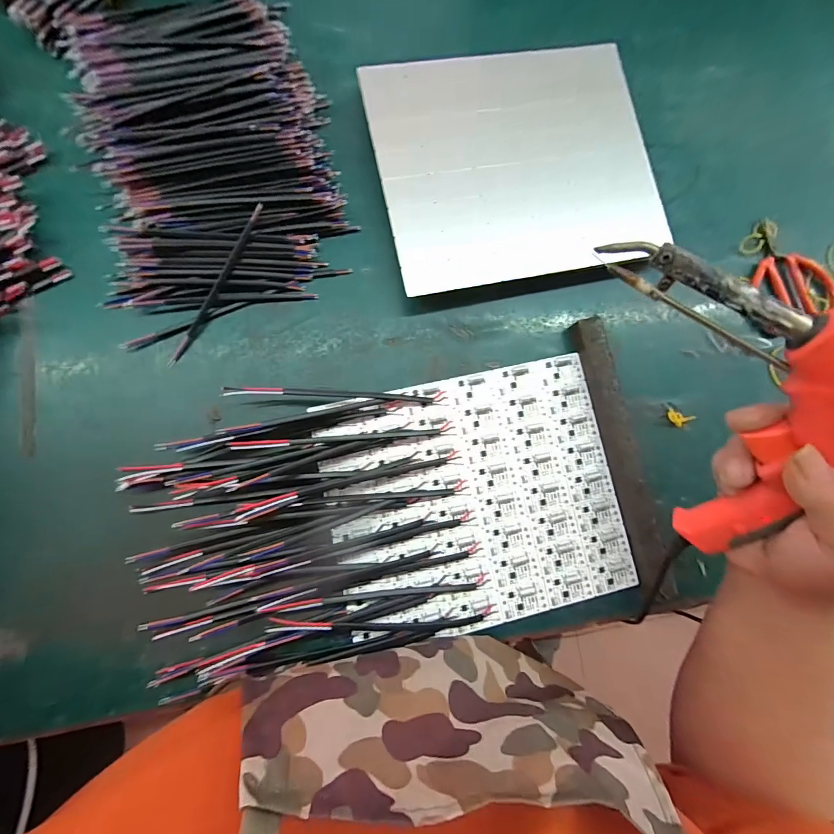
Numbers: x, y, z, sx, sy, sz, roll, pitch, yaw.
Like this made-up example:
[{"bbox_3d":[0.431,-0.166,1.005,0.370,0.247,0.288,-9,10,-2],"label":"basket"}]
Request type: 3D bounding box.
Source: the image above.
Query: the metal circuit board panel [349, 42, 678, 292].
[{"bbox_3d":[0.088,-0.219,0.327,0.239,0.009,0.200,-11,85,-8],"label":"metal circuit board panel"}]

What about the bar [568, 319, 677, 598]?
[{"bbox_3d":[0.172,0.032,0.319,0.025,0.022,0.233,-12,84,-7],"label":"bar"}]

